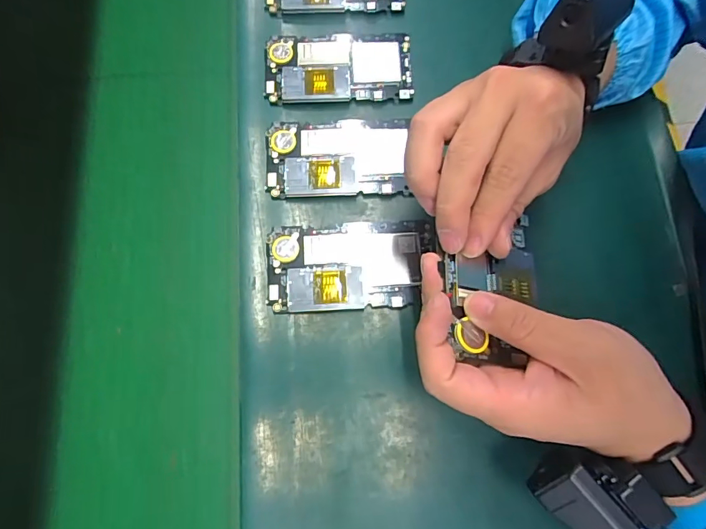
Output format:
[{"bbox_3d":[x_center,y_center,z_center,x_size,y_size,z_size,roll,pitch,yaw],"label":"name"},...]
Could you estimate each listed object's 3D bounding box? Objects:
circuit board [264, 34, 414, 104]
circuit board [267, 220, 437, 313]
[{"bbox_3d":[-0.012,-0.169,0.391,0.123,0.011,0.065,0,74,2],"label":"circuit board"},{"bbox_3d":[0.000,0.000,0.342,0.126,0.008,0.066,-4,74,1],"label":"circuit board"}]

